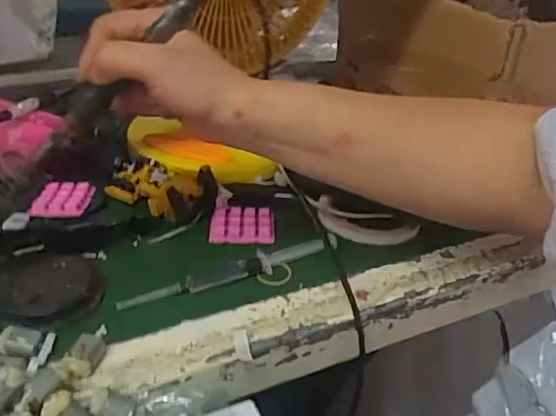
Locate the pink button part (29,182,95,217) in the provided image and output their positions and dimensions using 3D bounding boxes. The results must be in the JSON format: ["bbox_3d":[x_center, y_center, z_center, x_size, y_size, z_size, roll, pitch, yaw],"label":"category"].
[{"bbox_3d":[-0.207,-0.009,0.557,0.045,0.011,0.058,2,33,-2],"label":"pink button part"}]

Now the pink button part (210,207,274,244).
[{"bbox_3d":[-0.033,0.015,0.543,0.059,0.004,0.043,0,49,5],"label":"pink button part"}]

